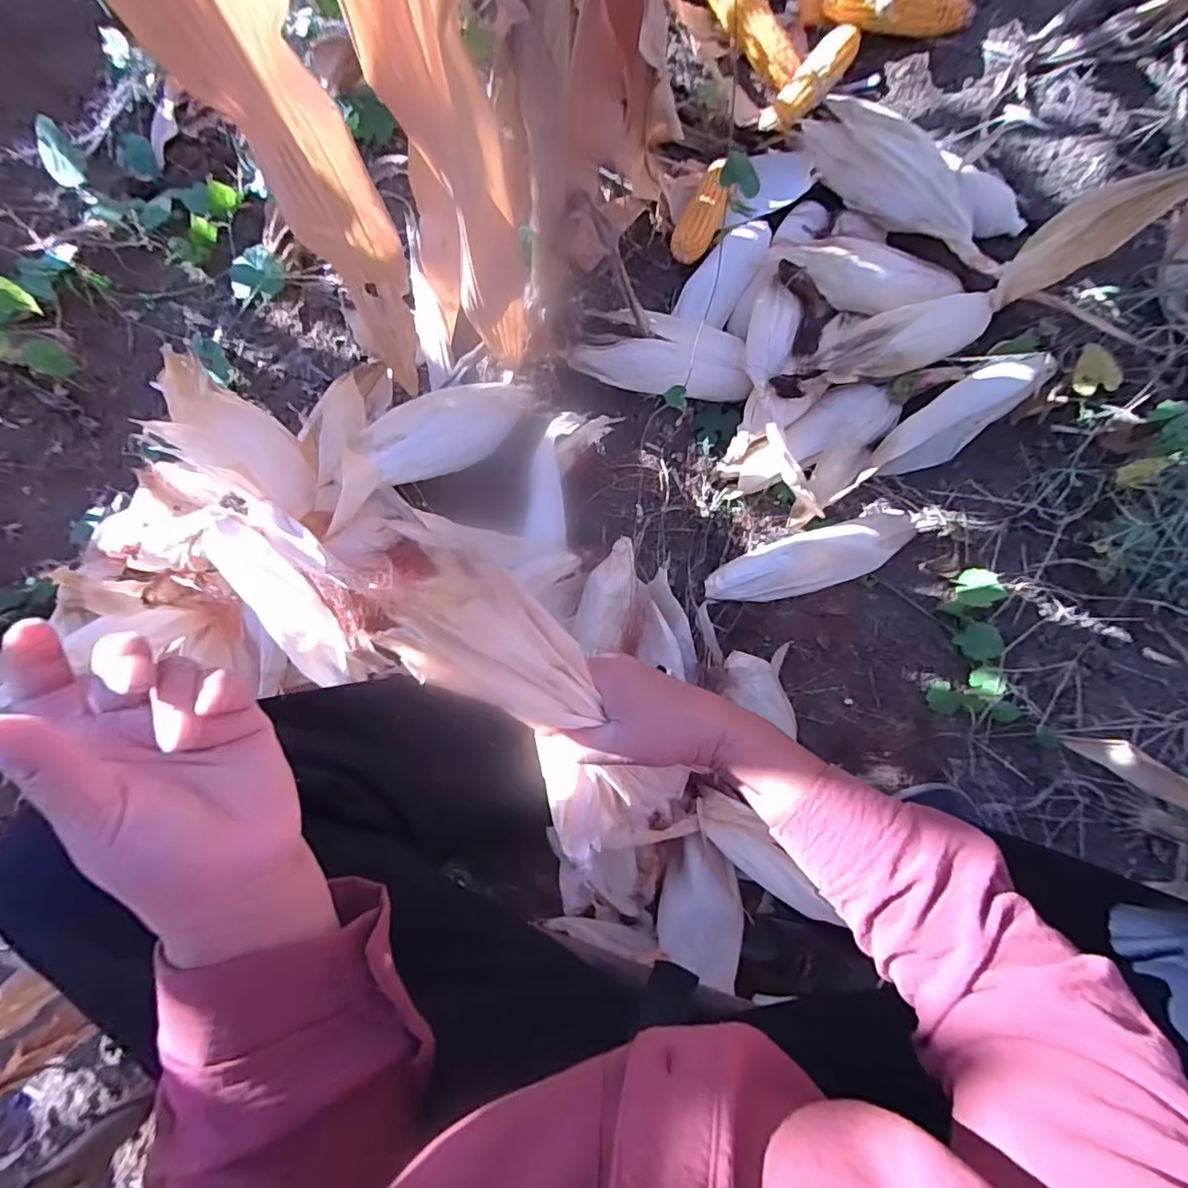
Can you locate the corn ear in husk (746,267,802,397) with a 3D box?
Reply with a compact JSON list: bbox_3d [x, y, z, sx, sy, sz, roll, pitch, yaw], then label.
[{"bbox_3d":[0.214,-0.313,0.685,0.058,0.050,0.155,11,83,0],"label":"corn ear in husk"}]

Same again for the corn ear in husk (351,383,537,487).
[{"bbox_3d":[-0.163,-0.184,0.647,0.208,0.063,0.072,-28,86,-20],"label":"corn ear in husk"}]

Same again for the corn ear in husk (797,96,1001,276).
[{"bbox_3d":[0.364,-0.487,0.664,0.291,0.058,0.071,40,84,3],"label":"corn ear in husk"}]

